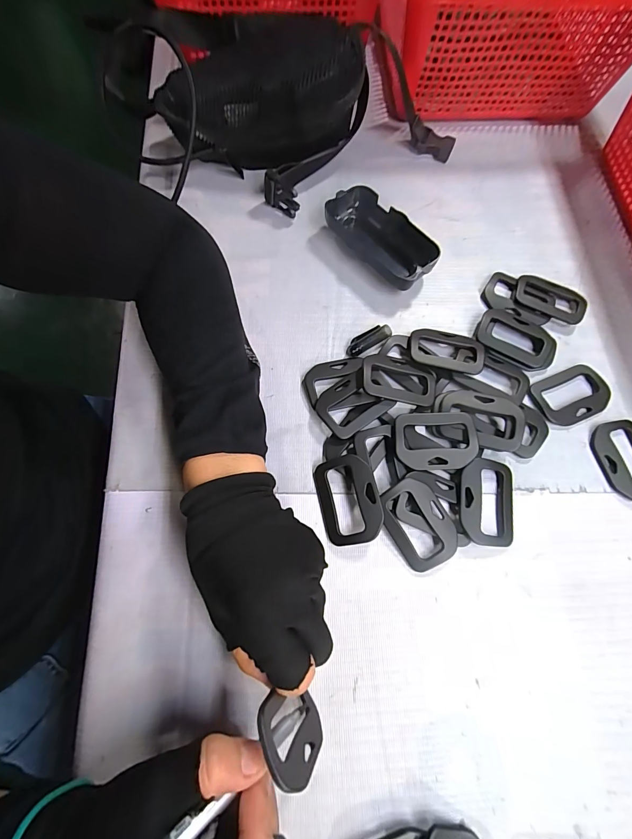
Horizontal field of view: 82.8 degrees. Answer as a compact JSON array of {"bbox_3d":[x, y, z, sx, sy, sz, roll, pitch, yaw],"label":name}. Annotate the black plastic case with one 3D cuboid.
[{"bbox_3d":[0.060,-0.165,0.328,0.048,0.027,0.109,-38,75,-13],"label":"black plastic case"}]

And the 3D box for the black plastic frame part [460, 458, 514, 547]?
[{"bbox_3d":[0.125,0.060,0.259,0.044,0.006,0.061,13,71,-11],"label":"black plastic frame part"}]

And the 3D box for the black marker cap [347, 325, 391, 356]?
[{"bbox_3d":[0.044,-0.067,0.301,0.041,0.007,0.016,-35,75,-12],"label":"black marker cap"}]

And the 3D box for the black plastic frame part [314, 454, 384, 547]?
[{"bbox_3d":[0.023,0.057,0.254,0.044,0.008,0.059,-20,73,16],"label":"black plastic frame part"}]

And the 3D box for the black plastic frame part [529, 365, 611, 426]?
[{"bbox_3d":[0.209,-0.020,0.292,0.060,0.004,0.043,-25,73,-9],"label":"black plastic frame part"}]

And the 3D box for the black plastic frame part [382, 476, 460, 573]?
[{"bbox_3d":[0.072,0.072,0.250,0.043,0.007,0.059,-33,84,0],"label":"black plastic frame part"}]

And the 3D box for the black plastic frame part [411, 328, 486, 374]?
[{"bbox_3d":[0.109,-0.058,0.298,0.062,0.005,0.042,12,57,4],"label":"black plastic frame part"}]

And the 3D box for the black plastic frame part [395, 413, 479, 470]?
[{"bbox_3d":[0.089,0.016,0.265,0.060,0.008,0.041,0,70,-1],"label":"black plastic frame part"}]

